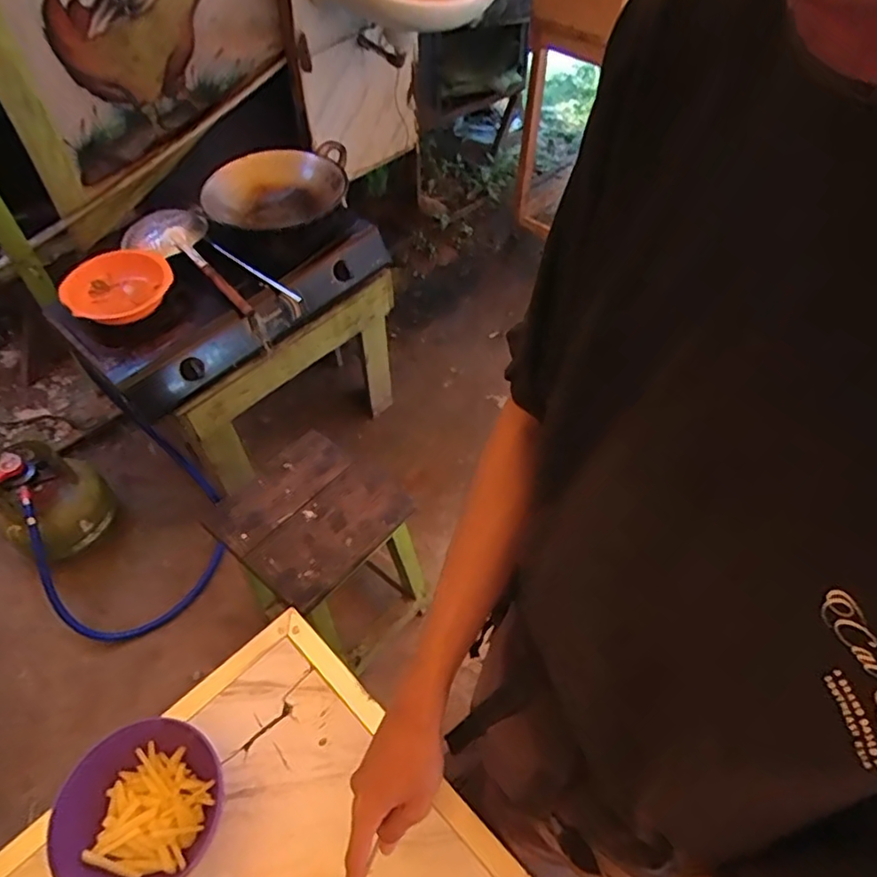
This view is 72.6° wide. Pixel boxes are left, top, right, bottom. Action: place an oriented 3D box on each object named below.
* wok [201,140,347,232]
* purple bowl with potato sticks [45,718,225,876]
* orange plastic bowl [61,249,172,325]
[{"bbox_3d":[-0.386,-0.629,1.456,0.318,0.074,0.329,-3,52,-1],"label":"wok"},{"bbox_3d":[-0.290,0.360,0.581,0.145,0.069,0.136,-1,52,1],"label":"purple bowl with potato sticks"},{"bbox_3d":[-0.669,-0.326,1.244,0.214,0.072,0.175,-29,56,-20],"label":"orange plastic bowl"}]

